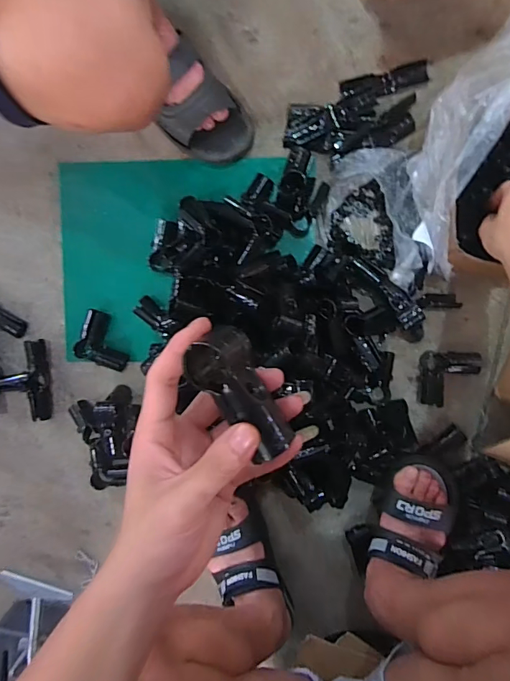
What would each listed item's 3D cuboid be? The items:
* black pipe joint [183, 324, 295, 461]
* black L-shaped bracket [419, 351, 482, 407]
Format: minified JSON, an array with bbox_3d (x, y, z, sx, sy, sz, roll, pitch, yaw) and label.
[{"bbox_3d":[-0.008,0.032,0.266,0.036,0.024,0.080,-32,97,8],"label":"black pipe joint"},{"bbox_3d":[0.297,0.058,0.683,0.080,0.031,0.081,0,95,4],"label":"black L-shaped bracket"}]

